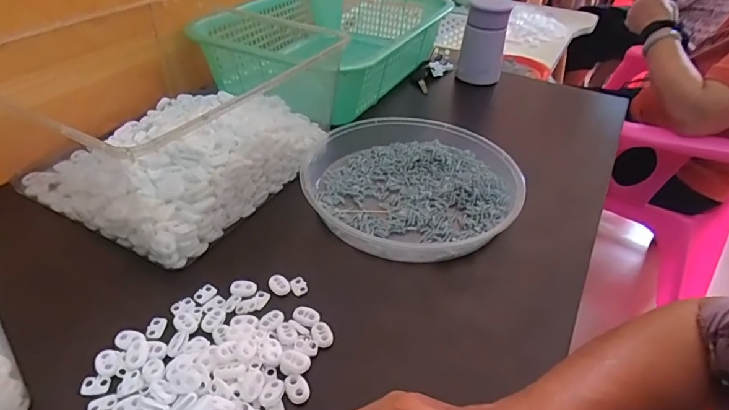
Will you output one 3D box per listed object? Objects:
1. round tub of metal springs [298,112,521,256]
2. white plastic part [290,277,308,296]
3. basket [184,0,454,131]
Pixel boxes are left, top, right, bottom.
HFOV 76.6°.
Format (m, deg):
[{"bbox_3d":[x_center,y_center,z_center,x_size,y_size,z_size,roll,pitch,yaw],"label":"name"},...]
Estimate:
[{"bbox_3d":[0.044,-0.028,0.508,0.227,0.035,0.224,2,38,-1],"label":"round tub of metal springs"},{"bbox_3d":[-0.057,0.072,0.408,0.013,0.004,0.019,-23,47,-30],"label":"white plastic part"},{"bbox_3d":[-0.052,-0.261,0.733,0.279,0.096,0.391,18,41,18],"label":"basket"}]

